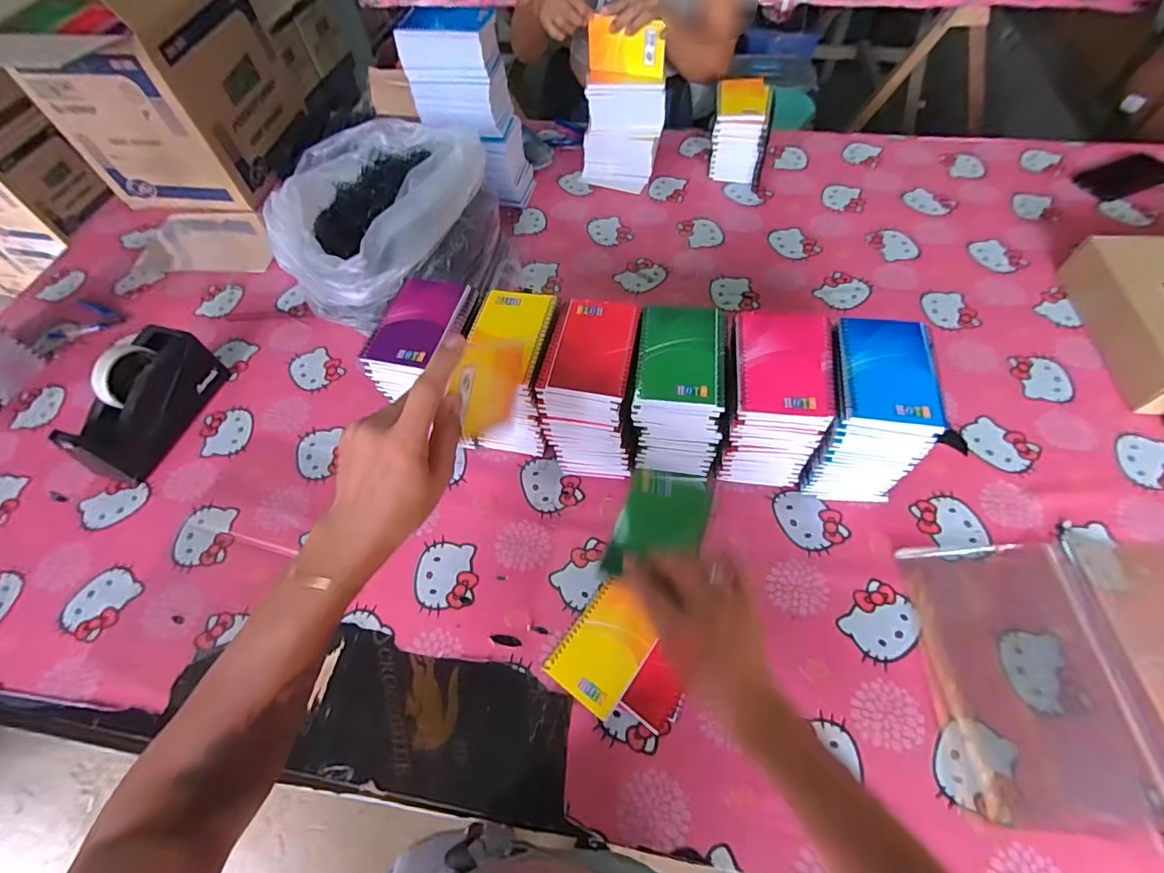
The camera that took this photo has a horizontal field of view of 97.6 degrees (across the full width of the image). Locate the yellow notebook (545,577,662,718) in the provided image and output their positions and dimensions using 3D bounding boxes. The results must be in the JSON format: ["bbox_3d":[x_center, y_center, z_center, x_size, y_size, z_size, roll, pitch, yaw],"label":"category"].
[{"bbox_3d":[0.025,0.216,0.529,0.080,0.008,0.117,30,69,29],"label":"yellow notebook"}]

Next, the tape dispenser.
[{"bbox_3d":[-0.590,-0.046,0.684,0.068,0.116,0.205,11,58,11],"label":"tape dispenser"}]

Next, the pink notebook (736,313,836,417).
[{"bbox_3d":[0.208,-0.079,0.521,0.096,0.009,0.130,5,59,6],"label":"pink notebook"}]

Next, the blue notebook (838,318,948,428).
[{"bbox_3d":[0.303,-0.068,0.503,0.089,0.010,0.125,9,60,9],"label":"blue notebook"}]

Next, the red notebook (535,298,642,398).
[{"bbox_3d":[0.011,-0.100,0.554,0.090,0.010,0.124,9,60,9],"label":"red notebook"}]

